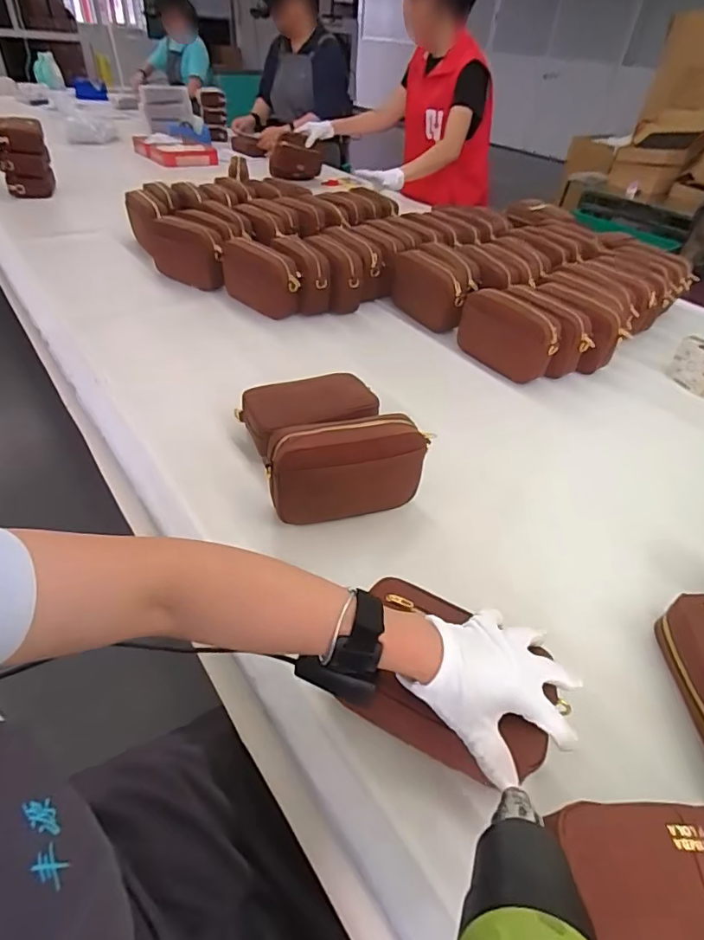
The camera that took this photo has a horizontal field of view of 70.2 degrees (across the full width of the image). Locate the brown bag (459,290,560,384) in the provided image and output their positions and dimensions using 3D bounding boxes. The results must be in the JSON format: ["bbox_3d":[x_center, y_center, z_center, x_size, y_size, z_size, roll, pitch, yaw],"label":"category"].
[{"bbox_3d":[0.293,-0.260,0.961,0.201,0.123,0.060,31,48,26],"label":"brown bag"}]

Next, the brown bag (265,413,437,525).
[{"bbox_3d":[-0.003,-0.002,0.637,0.206,0.116,0.066,-10,44,-16],"label":"brown bag"}]

